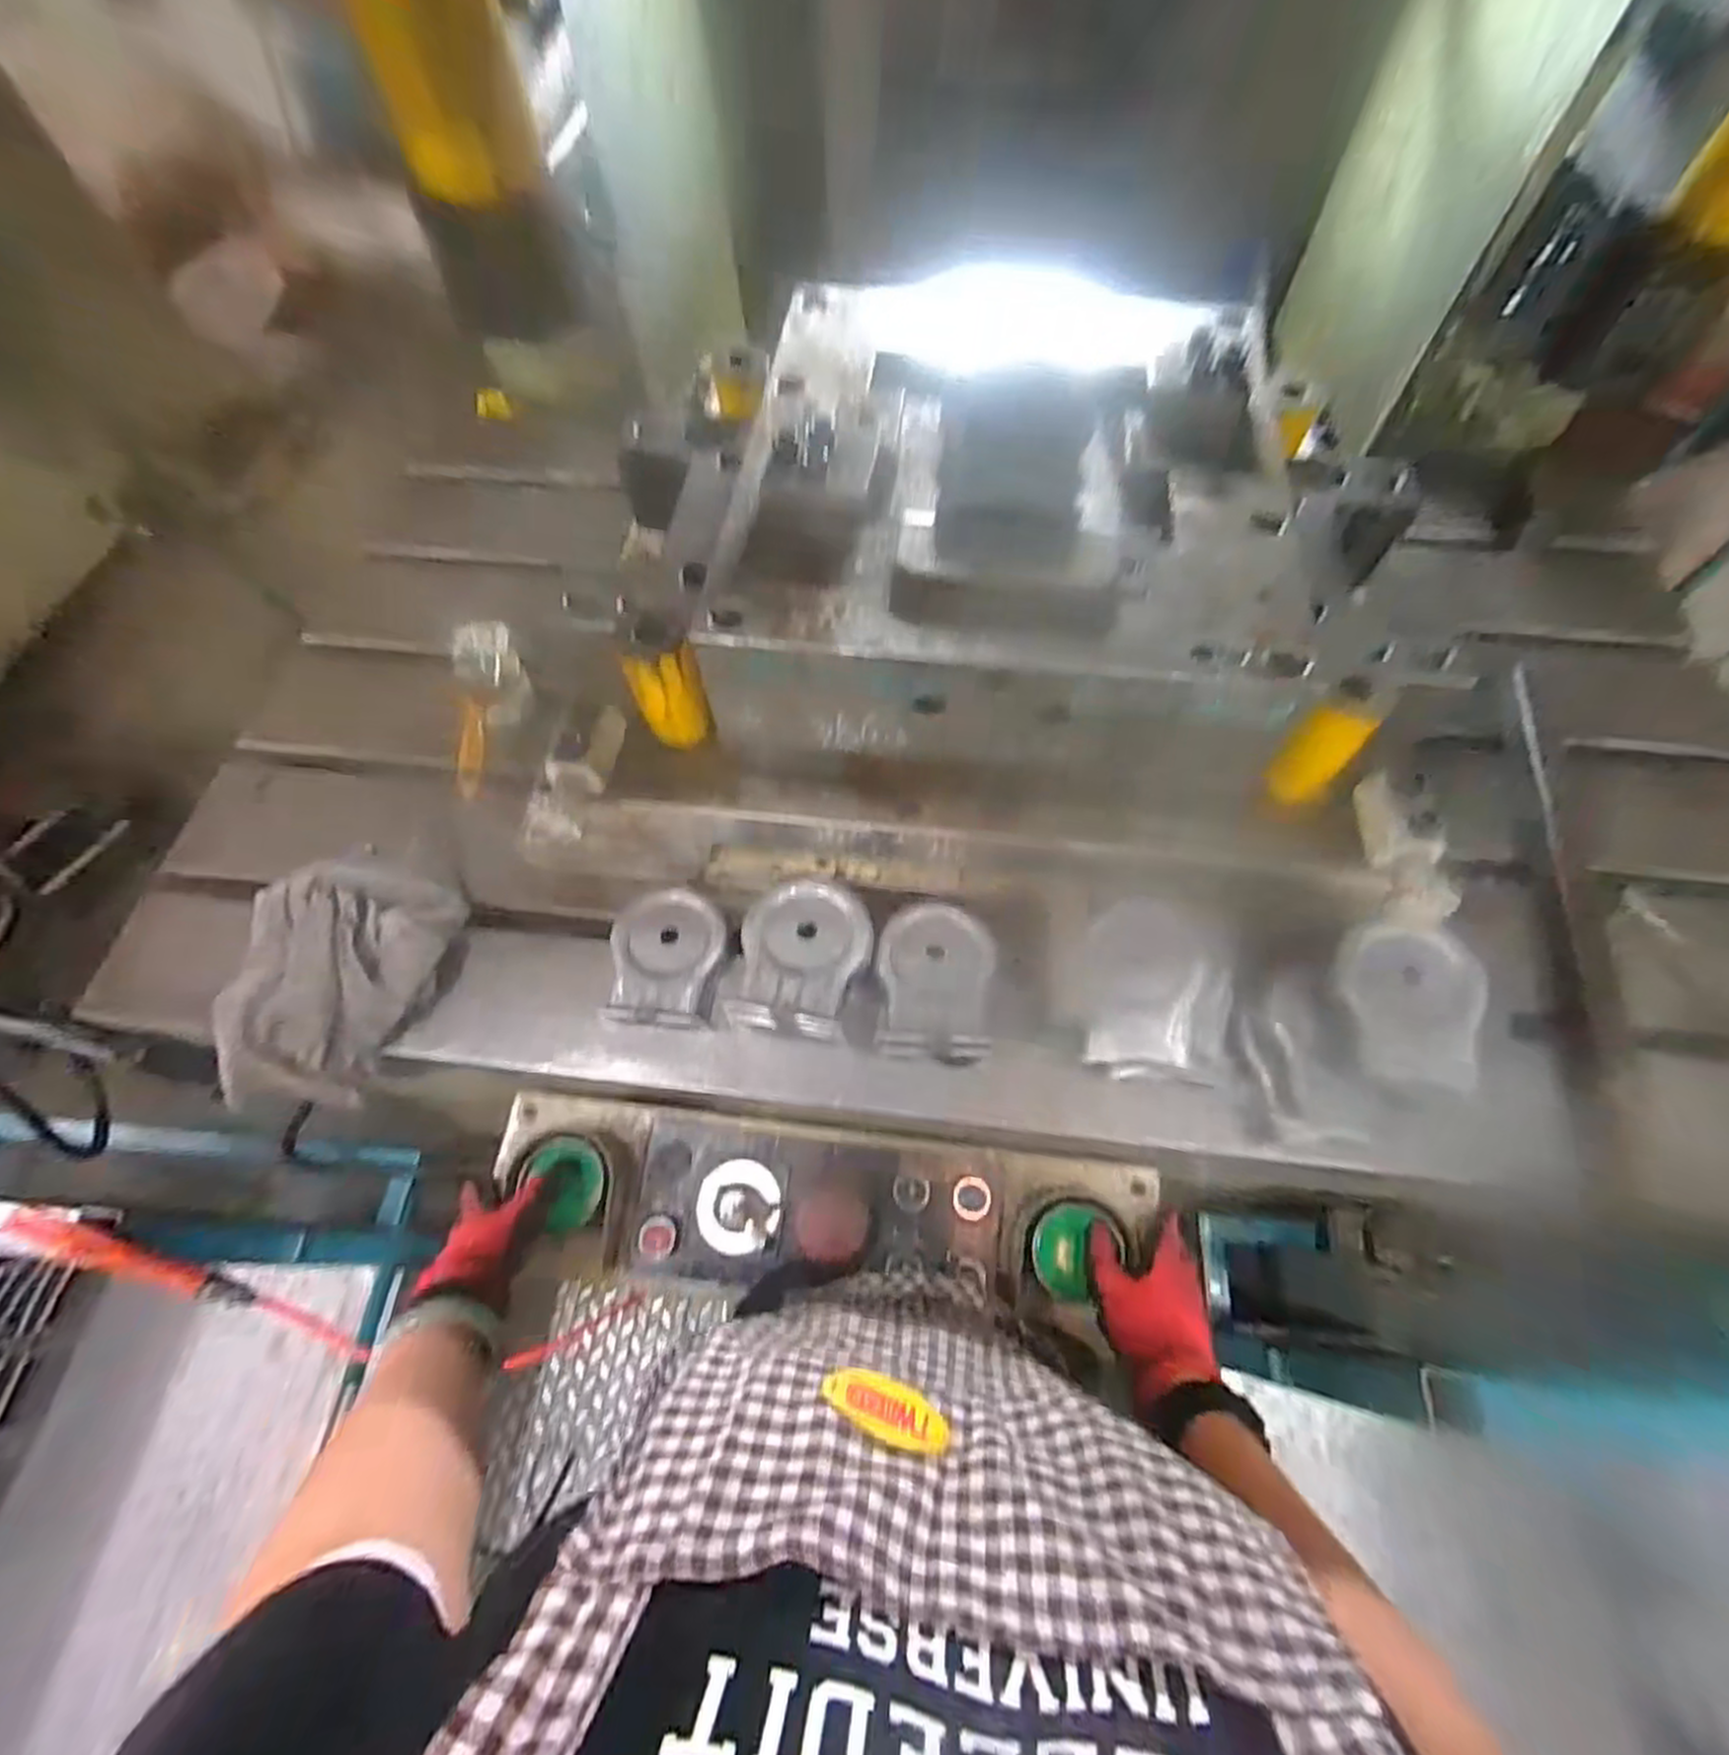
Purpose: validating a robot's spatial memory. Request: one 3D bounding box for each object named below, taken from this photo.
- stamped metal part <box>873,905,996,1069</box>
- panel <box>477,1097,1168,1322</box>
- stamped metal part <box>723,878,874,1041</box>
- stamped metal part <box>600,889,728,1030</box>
[{"bbox_3d":[0.058,0.083,0.622,0.095,0.046,0.127,4,62,4],"label":"stamped metal part"},{"bbox_3d":[-0.038,0.262,0.611,0.519,0.058,0.125,4,62,3],"label":"panel"},{"bbox_3d":[-0.049,0.065,0.600,0.098,0.058,0.118,13,63,9],"label":"stamped metal part"},{"bbox_3d":[-0.164,0.066,0.626,0.089,0.030,0.108,1,62,2],"label":"stamped metal part"}]

